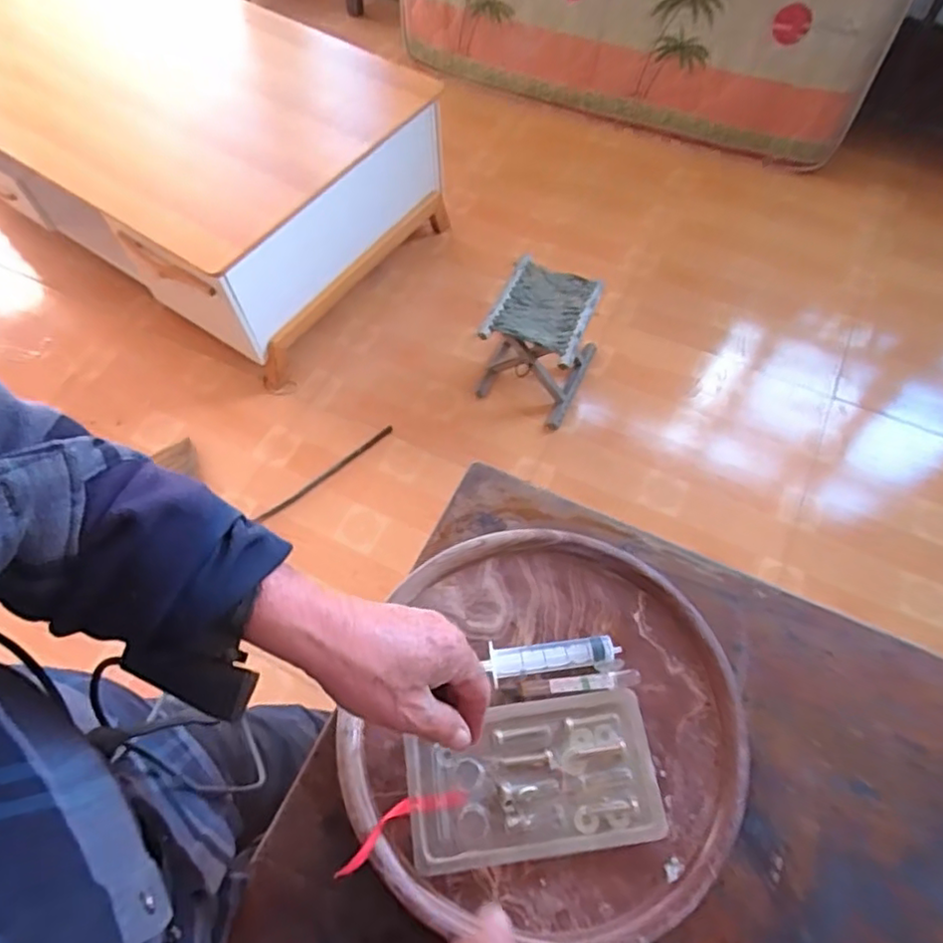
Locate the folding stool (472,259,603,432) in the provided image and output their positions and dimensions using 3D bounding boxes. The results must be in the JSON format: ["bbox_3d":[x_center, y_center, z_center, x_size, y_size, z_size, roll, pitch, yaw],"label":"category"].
[{"bbox_3d":[0.170,-0.317,1.558,0.228,0.241,0.263,24,65,13],"label":"folding stool"}]

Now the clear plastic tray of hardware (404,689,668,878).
[{"bbox_3d":[0.044,0.228,0.477,0.177,0.024,0.101,-8,62,-2],"label":"clear plastic tray of hardware"}]

